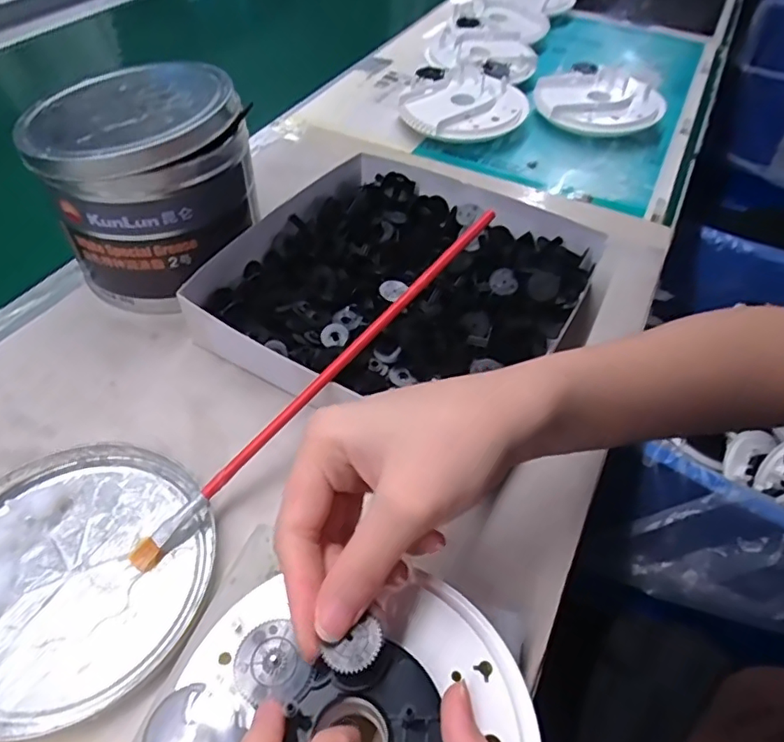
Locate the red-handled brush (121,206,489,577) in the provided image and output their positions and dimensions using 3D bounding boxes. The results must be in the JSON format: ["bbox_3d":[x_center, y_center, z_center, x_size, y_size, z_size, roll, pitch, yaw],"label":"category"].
[{"bbox_3d":[-0.032,0.003,0.283,0.250,0.007,0.012,-46,61,-11],"label":"red-handled brush"}]

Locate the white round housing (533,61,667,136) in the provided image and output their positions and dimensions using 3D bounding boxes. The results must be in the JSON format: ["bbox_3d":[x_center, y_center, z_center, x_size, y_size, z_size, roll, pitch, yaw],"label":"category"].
[{"bbox_3d":[0.206,-0.270,0.551,0.119,0.032,0.119,1,49,-1],"label":"white round housing"}]

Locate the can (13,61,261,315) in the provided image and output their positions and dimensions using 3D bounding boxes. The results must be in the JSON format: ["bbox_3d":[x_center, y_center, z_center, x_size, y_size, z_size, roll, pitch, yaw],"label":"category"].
[{"bbox_3d":[-0.148,-0.112,0.355,0.122,0.118,0.113,-27,55,-23],"label":"can"}]

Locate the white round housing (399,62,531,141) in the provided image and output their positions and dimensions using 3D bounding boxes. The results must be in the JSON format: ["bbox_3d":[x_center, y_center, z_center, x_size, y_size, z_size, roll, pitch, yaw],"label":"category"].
[{"bbox_3d":[0.069,-0.257,0.540,0.118,0.035,0.116,1,49,-1],"label":"white round housing"}]

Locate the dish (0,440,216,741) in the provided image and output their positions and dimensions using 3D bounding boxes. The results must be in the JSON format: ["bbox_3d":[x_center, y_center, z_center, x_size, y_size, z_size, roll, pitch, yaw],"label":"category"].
[{"bbox_3d":[-0.149,0.090,0.254,0.125,0.012,0.126,1,49,-1],"label":"dish"}]

